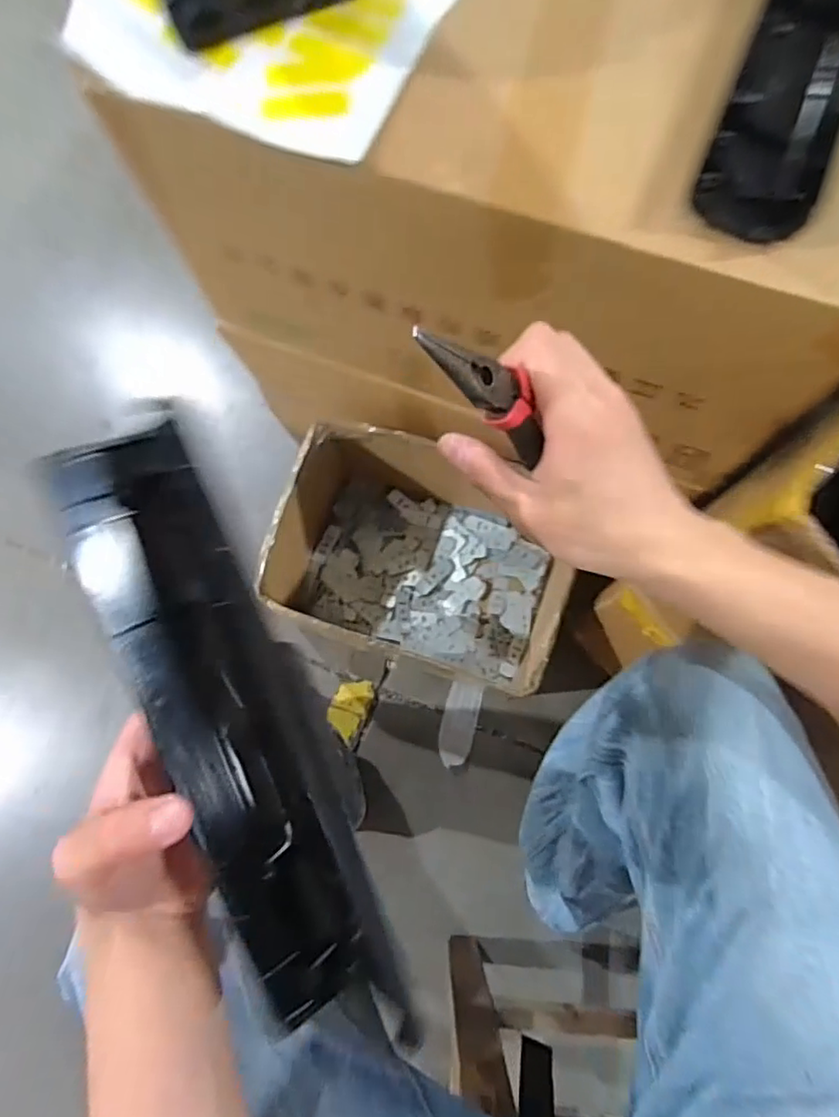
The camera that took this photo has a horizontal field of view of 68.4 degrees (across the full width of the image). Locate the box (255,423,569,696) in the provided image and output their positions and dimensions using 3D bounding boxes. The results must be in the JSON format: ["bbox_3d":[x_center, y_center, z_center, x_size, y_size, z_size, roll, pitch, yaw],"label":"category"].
[{"bbox_3d":[0.002,0.004,0.783,0.325,0.206,0.249,18,78,6],"label":"box"}]

